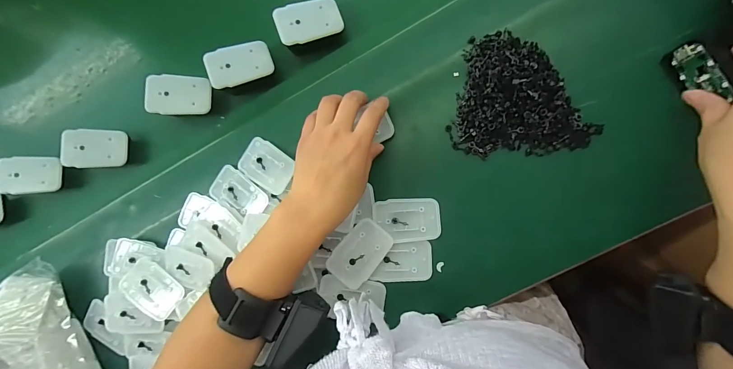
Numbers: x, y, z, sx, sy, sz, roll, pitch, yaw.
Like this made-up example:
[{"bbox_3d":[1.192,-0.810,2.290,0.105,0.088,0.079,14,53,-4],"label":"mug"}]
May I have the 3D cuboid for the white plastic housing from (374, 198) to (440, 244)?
[{"bbox_3d":[0.043,0.038,0.363,0.068,0.007,0.045,-4,86,8],"label":"white plastic housing"}]

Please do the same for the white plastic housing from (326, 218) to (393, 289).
[{"bbox_3d":[-0.006,0.072,0.363,0.047,0.011,0.067,38,92,9],"label":"white plastic housing"}]

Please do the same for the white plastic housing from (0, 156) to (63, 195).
[{"bbox_3d":[-0.406,-0.011,0.414,0.067,0.013,0.044,-4,100,-10],"label":"white plastic housing"}]

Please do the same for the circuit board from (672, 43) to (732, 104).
[{"bbox_3d":[0.304,-0.103,0.314,0.008,0.031,0.054,-24,83,6],"label":"circuit board"}]

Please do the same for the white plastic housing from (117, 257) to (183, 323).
[{"bbox_3d":[-0.243,0.120,0.393,0.072,0.016,0.045,35,92,9],"label":"white plastic housing"}]

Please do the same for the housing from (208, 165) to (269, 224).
[{"bbox_3d":[-0.144,0.011,0.387,0.067,0.017,0.041,33,92,9],"label":"housing"}]

